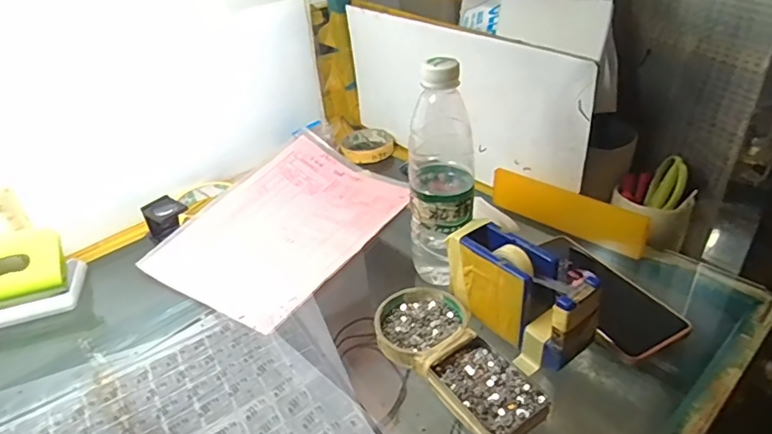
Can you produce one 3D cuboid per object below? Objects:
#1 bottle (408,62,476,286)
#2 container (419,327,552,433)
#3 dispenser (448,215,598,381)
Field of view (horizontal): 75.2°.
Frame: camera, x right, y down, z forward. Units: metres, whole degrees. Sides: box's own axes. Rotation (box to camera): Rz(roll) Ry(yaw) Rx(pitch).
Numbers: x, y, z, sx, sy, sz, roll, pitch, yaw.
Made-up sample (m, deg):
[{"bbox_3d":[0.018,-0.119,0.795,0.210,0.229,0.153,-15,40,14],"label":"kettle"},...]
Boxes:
[{"bbox_3d":[0.053,-0.037,0.485,0.063,0.223,0.075,-3,33,7],"label":"bottle"},{"bbox_3d":[0.080,0.137,0.403,0.066,0.015,0.093,-24,37,-24],"label":"container"},{"bbox_3d":[0.118,0.069,0.448,0.054,0.084,0.137,-24,37,-25],"label":"dispenser"}]

